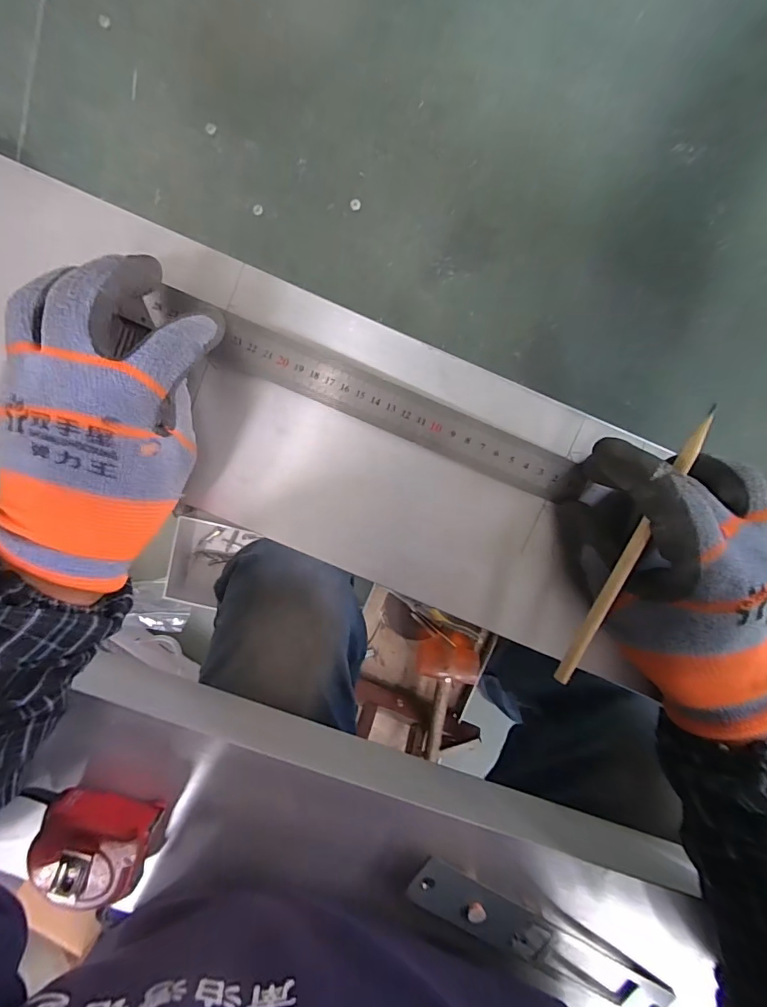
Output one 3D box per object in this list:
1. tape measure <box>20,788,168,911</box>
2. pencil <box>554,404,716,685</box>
[{"bbox_3d":[-0.194,0.222,0.294,0.083,0.036,0.056,13,97,-2],"label":"tape measure"},{"bbox_3d":[0.134,0.029,0.243,0.006,0.010,0.166,21,105,-3],"label":"pencil"}]

